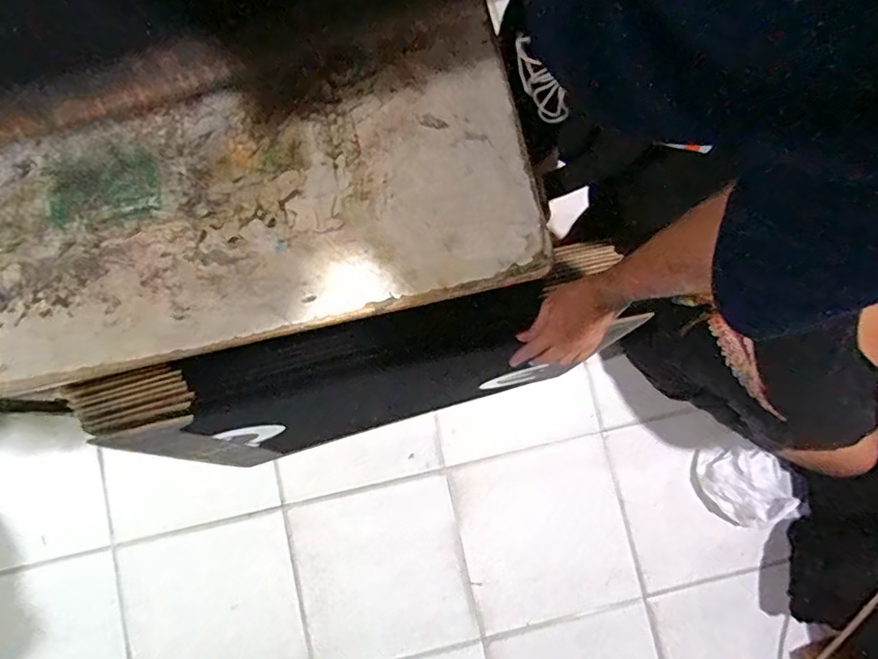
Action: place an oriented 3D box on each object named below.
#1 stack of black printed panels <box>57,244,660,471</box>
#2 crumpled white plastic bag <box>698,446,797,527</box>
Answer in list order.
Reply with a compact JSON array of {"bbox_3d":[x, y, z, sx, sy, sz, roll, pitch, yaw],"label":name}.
[{"bbox_3d":[-0.105,0.102,0.987,0.742,0.630,0.145,-15,80,-3],"label":"stack of black printed panels"},{"bbox_3d":[0.717,0.364,1.220,0.189,0.094,0.184,-5,82,-2],"label":"crumpled white plastic bag"}]

